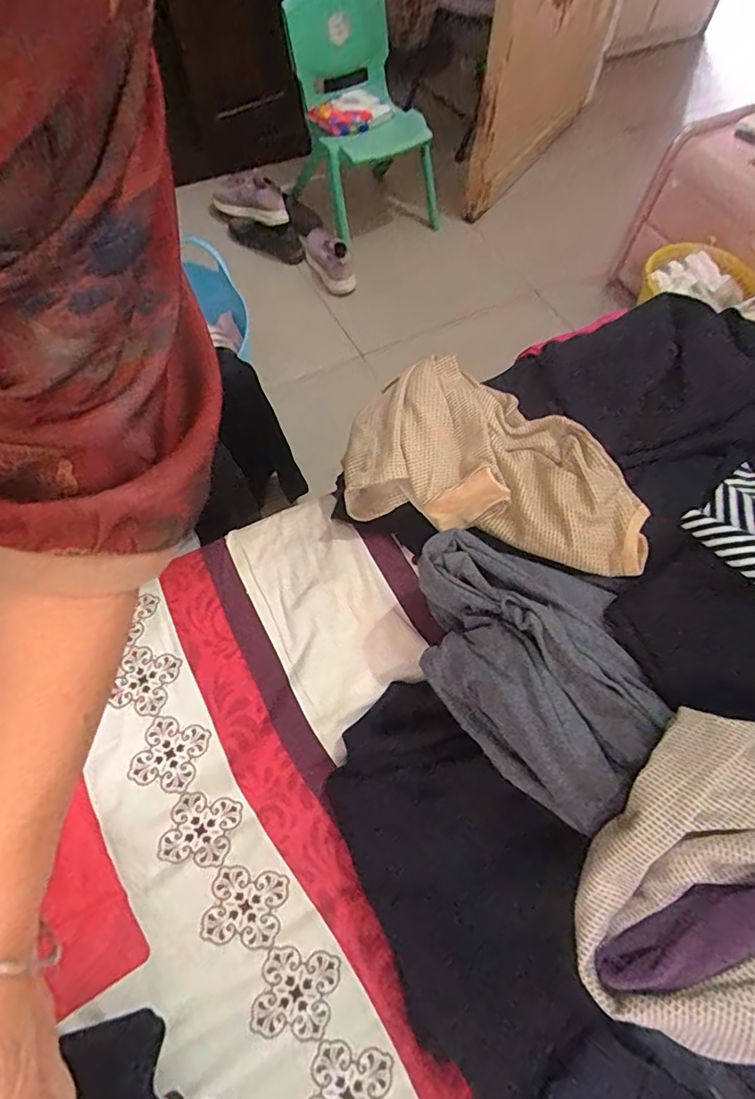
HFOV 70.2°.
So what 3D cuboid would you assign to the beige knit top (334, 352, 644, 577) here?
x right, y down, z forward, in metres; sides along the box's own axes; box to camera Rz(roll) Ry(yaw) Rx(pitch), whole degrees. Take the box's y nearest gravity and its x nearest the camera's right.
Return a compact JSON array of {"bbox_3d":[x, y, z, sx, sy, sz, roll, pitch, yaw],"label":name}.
[{"bbox_3d":[0.142,-0.112,0.649,0.353,0.060,0.229,17,65,6],"label":"beige knit top"}]

